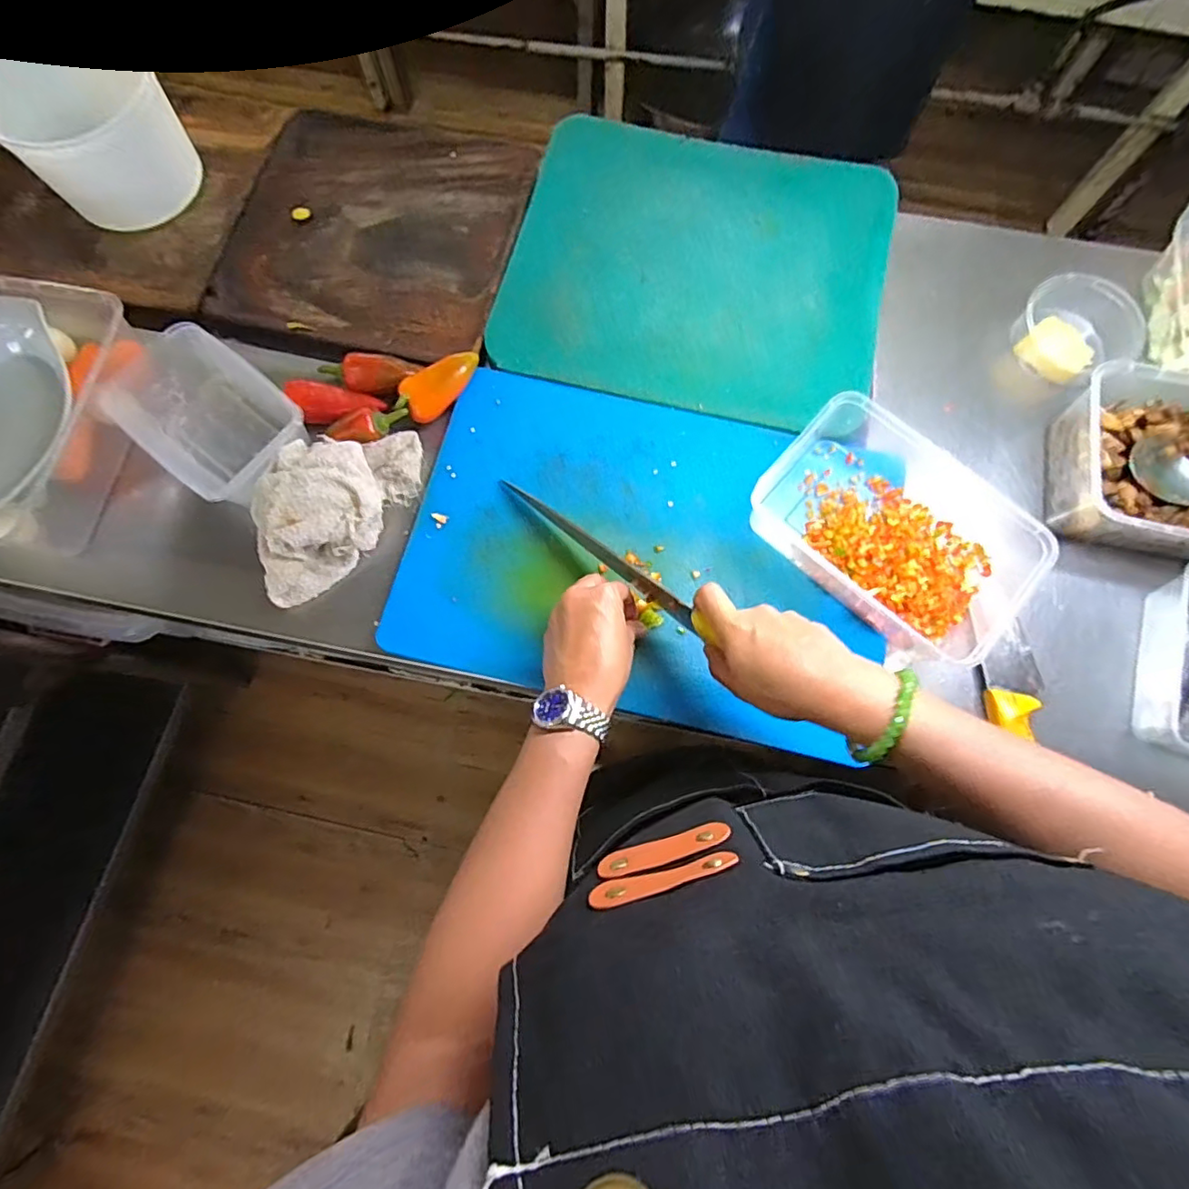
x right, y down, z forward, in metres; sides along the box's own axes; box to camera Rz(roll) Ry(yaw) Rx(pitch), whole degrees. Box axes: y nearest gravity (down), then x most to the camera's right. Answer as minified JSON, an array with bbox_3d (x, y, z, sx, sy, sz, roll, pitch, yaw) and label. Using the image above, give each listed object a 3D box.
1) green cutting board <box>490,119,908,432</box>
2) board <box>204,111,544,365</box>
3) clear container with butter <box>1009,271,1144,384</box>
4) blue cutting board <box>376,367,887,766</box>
[{"bbox_3d":[0.111,-0.354,0.608,0.385,0.022,0.346,11,76,3],"label":"green cutting board"},{"bbox_3d":[-0.237,-0.409,0.638,0.296,0.029,0.315,13,79,4],"label":"board"},{"bbox_3d":[0.494,-0.275,0.587,0.099,0.042,0.105,0,75,0],"label":"clear container with butter"},{"bbox_3d":[0.042,-0.045,0.528,0.408,0.023,0.298,14,79,4],"label":"blue cutting board"}]

